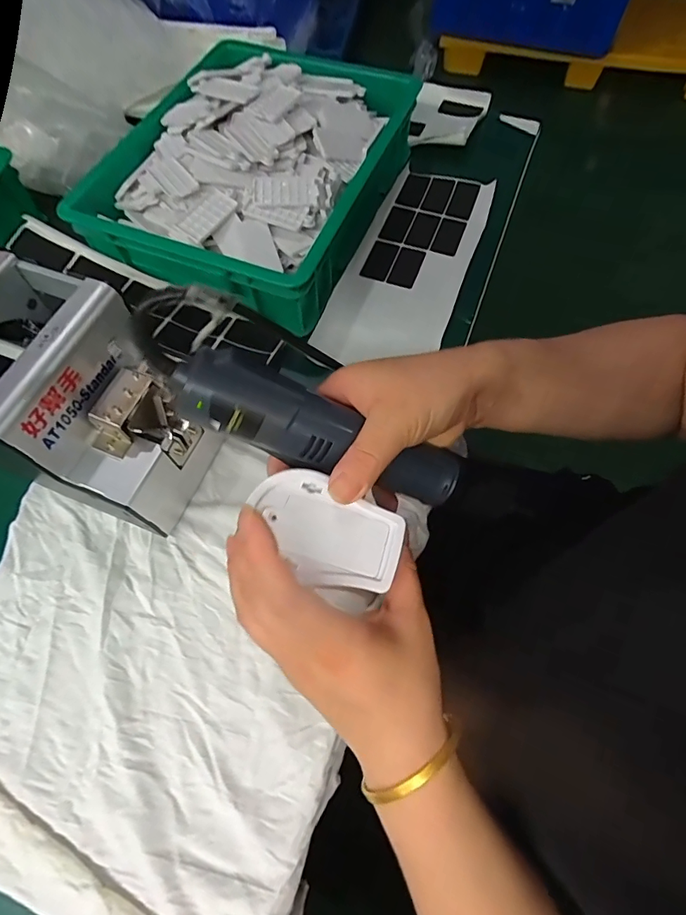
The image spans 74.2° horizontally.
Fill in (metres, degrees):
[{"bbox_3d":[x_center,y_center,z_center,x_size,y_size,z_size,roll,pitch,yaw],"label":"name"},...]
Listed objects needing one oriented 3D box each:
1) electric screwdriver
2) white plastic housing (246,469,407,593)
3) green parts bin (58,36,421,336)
[{"bbox_3d":[-0.007,-0.012,0.273,0.178,0.030,0.035,22,64,-25],"label":"electric screwdriver"},{"bbox_3d":[-0.010,0.041,0.254,0.084,0.017,0.052,25,69,12],"label":"white plastic housing"},{"bbox_3d":[-0.100,-0.321,0.500,0.274,0.094,0.337,20,68,10],"label":"green parts bin"}]

